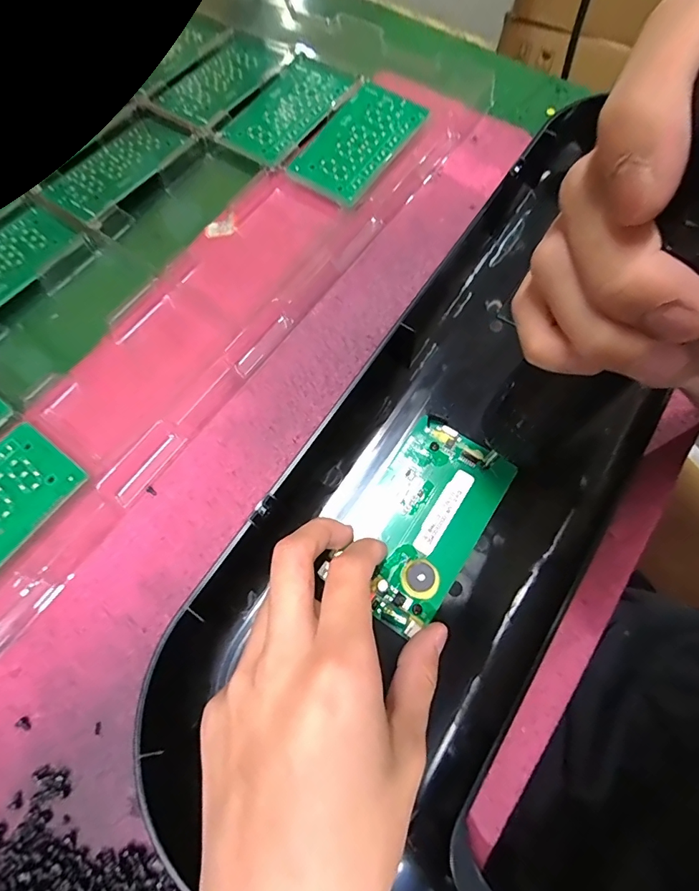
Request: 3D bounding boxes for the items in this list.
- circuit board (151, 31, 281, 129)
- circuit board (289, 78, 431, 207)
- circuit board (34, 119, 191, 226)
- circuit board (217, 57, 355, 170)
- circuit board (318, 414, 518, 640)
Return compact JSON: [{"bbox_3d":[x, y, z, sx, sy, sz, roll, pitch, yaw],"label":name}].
[{"bbox_3d":[-0.107,-0.310,0.381,0.067,0.009,0.113,32,73,11],"label":"circuit board"},{"bbox_3d":[0.006,-0.228,0.339,0.061,0.004,0.106,32,77,11],"label":"circuit board"},{"bbox_3d":[-0.177,-0.214,0.345,0.059,0.005,0.105,35,74,12],"label":"circuit board"},{"bbox_3d":[-0.049,-0.268,0.359,0.063,0.008,0.117,33,74,12],"label":"circuit board"},{"bbox_3d":[0.037,0.037,0.237,0.062,0.008,0.104,34,74,12],"label":"circuit board"}]

